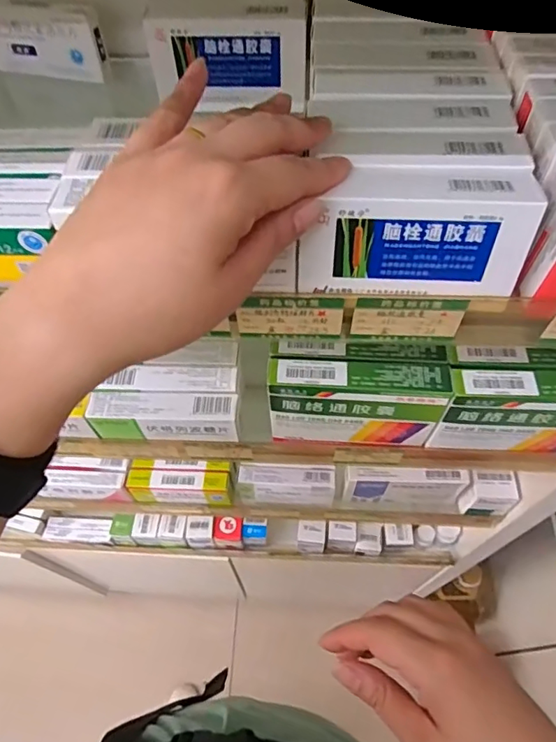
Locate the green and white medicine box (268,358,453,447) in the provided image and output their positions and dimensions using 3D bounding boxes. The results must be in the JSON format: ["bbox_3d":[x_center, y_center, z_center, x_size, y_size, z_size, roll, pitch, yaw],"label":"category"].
[{"bbox_3d":[0.060,0.029,0.397,0.128,0.097,0.025,4,58,3],"label":"green and white medicine box"}]

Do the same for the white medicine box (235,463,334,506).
[{"bbox_3d":[0.009,0.133,0.581,0.110,0.055,0.034,2,58,2],"label":"white medicine box"}]

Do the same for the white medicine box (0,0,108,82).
[{"bbox_3d":[-0.194,-0.274,0.415,0.105,0.051,0.017,11,59,7],"label":"white medicine box"}]

